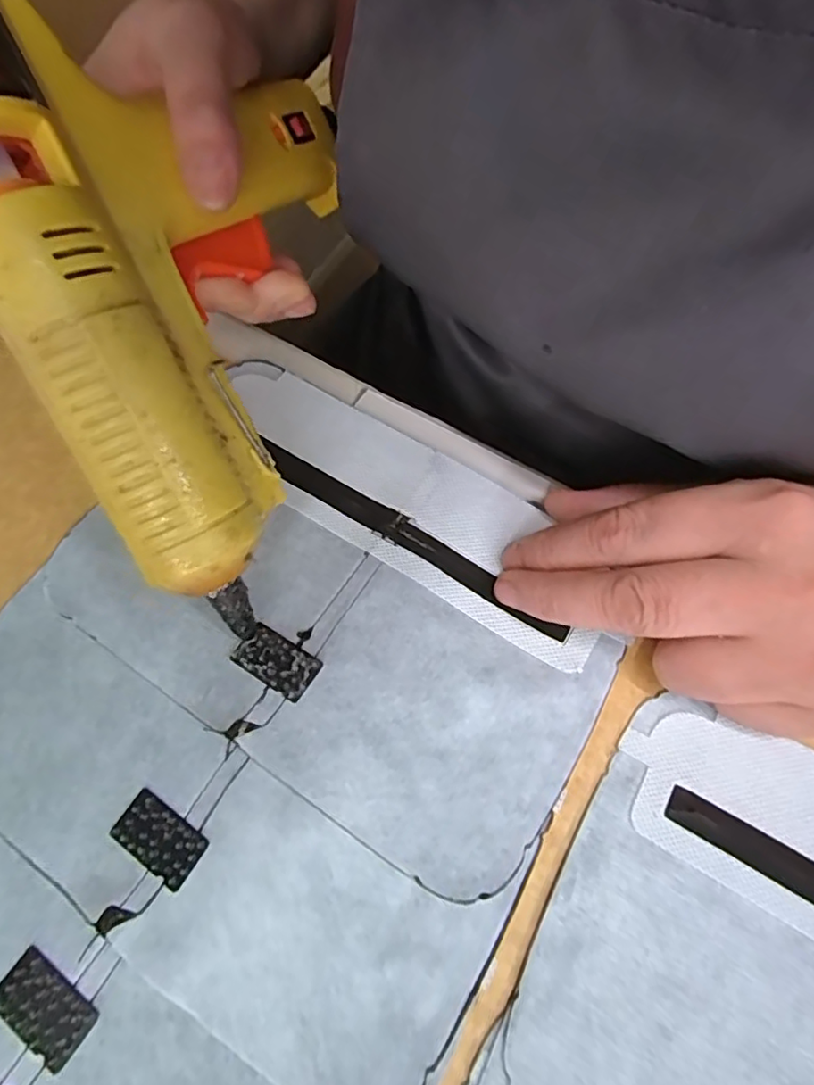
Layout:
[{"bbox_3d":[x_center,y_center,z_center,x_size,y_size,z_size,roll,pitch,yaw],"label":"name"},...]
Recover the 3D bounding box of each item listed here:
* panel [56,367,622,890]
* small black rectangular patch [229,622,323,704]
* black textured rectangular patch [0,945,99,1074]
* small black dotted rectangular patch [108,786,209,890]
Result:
[{"bbox_3d":[-0.020,0.016,0.211,0.185,0.006,0.128,32,68,13],"label":"panel"},{"bbox_3d":[-0.044,0.040,0.197,0.028,0.004,0.016,29,69,13],"label":"small black rectangular patch"},{"bbox_3d":[-0.102,0.130,0.162,0.029,0.004,0.016,32,70,14],"label":"black textured rectangular patch"},{"bbox_3d":[-0.076,0.089,0.176,0.029,0.004,0.016,30,69,14],"label":"small black dotted rectangular patch"}]

